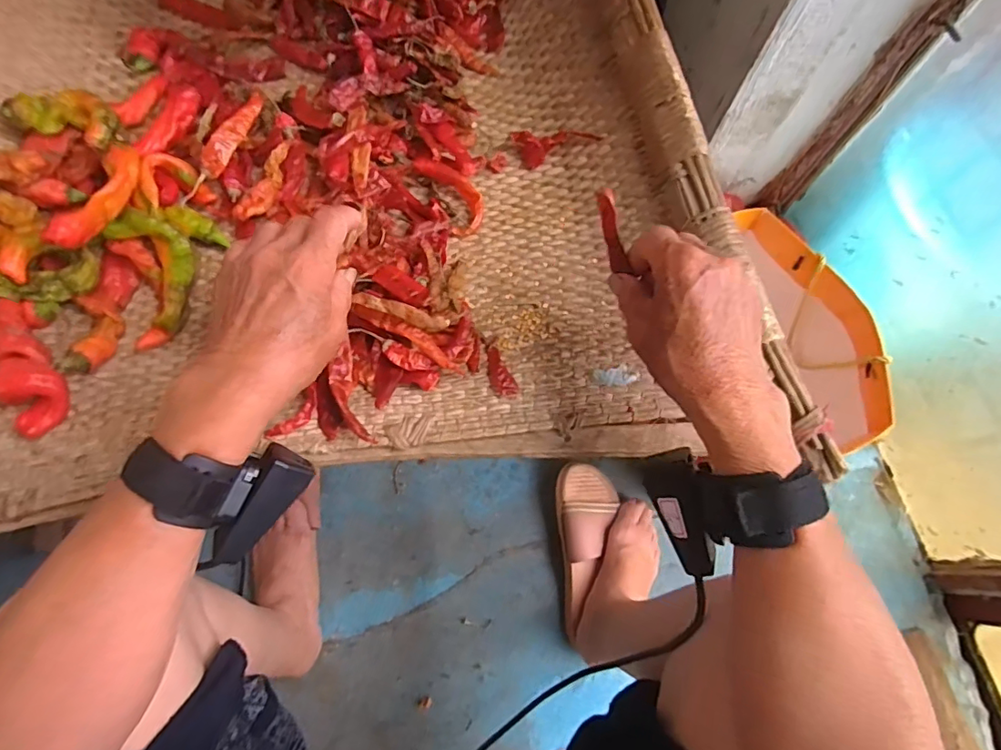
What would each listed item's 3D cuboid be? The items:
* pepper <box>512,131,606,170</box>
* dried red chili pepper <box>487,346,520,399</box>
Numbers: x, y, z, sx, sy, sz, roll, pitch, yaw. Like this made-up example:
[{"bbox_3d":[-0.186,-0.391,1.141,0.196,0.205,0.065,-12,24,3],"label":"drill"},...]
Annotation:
[{"bbox_3d":[0.050,-0.208,0.469,0.074,0.016,0.030,-9,70,8],"label":"pepper"},{"bbox_3d":[-0.001,-0.003,0.394,0.017,0.010,0.047,-18,55,-8],"label":"dried red chili pepper"}]

